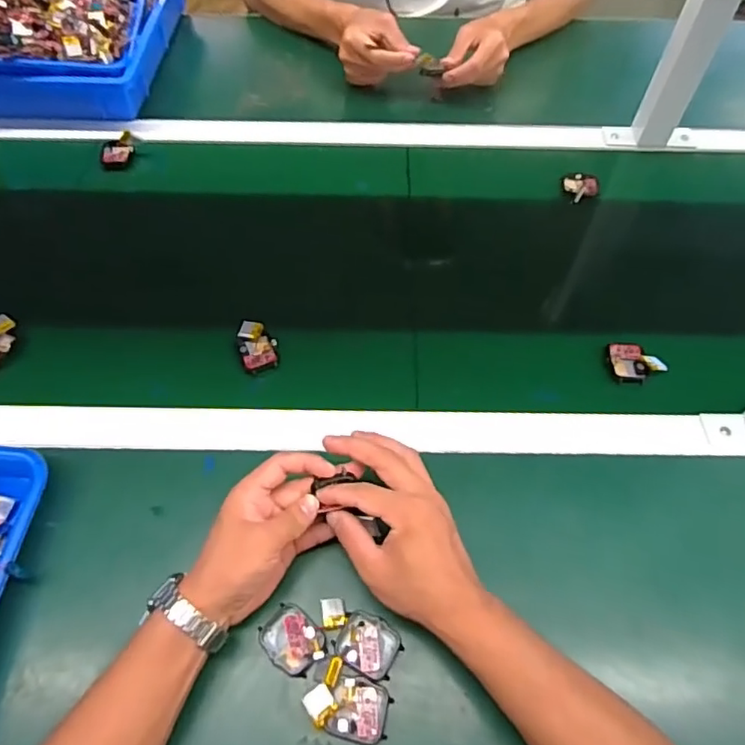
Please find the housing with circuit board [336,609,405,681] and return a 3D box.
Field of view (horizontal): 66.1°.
[{"bbox_3d":[-0.003,0.206,0.433,0.046,0.010,0.040,25,61,14],"label":"housing with circuit board"}]

